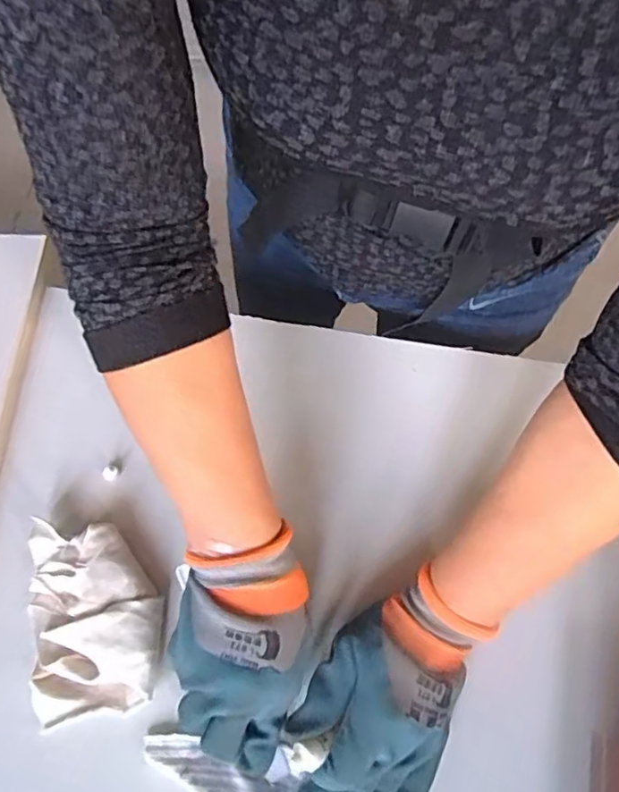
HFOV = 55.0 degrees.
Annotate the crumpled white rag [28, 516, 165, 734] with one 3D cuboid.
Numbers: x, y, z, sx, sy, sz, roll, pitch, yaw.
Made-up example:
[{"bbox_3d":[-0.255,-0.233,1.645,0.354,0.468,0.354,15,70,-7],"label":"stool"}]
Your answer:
[{"bbox_3d":[-0.160,0.162,0.442,0.093,0.032,0.135,-9,66,-4],"label":"crumpled white rag"}]

